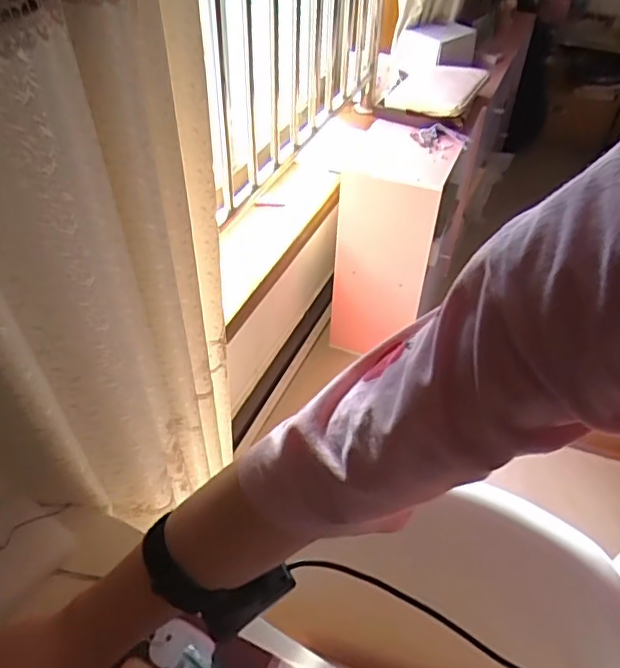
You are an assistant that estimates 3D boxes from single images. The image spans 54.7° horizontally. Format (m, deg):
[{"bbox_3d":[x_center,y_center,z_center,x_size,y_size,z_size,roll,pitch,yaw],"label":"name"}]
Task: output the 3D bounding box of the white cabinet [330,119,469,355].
[{"bbox_3d":[0.204,-0.239,1.601,0.258,0.537,0.272,15,44,12],"label":"white cabinet"}]

